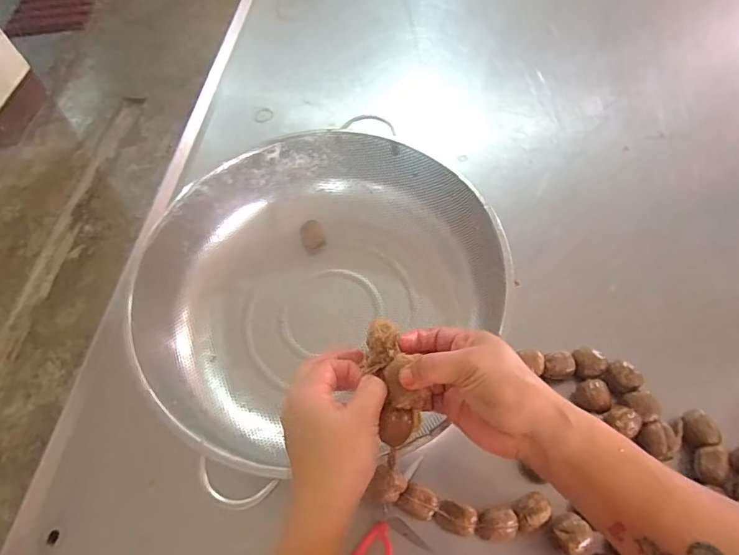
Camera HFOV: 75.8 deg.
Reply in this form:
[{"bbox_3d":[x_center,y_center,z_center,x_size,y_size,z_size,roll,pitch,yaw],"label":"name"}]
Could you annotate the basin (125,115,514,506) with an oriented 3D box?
[{"bbox_3d":[-0.063,0.001,0.552,0.378,0.111,0.360,-24,61,-9],"label":"basin"}]

